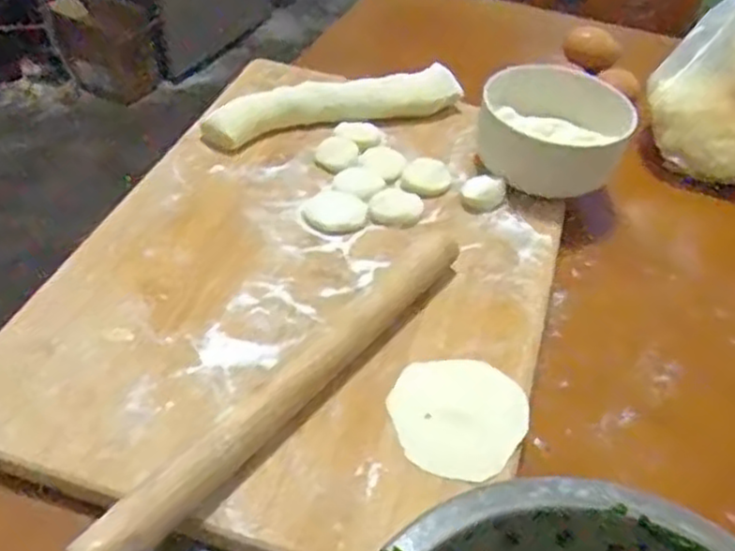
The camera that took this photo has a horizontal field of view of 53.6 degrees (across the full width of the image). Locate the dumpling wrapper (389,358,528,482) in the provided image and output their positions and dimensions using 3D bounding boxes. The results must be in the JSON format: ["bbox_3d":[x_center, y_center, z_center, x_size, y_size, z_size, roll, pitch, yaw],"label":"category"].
[{"bbox_3d":[0.047,0.075,0.389,0.071,0.004,0.072,4,48,-4],"label":"dumpling wrapper"}]

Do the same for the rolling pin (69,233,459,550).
[{"bbox_3d":[-0.035,0.054,0.383,0.023,0.028,0.266,30,51,25],"label":"rolling pin"}]

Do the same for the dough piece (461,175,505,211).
[{"bbox_3d":[0.082,-0.059,0.514,0.029,0.014,0.023,6,45,4],"label":"dough piece"}]

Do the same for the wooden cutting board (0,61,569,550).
[{"bbox_3d":[-0.030,-0.004,0.468,0.286,0.041,0.374,15,46,13],"label":"wooden cutting board"}]

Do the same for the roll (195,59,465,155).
[{"bbox_3d":[-0.026,-0.132,0.568,0.201,0.028,0.036,-14,47,-16],"label":"roll"}]

